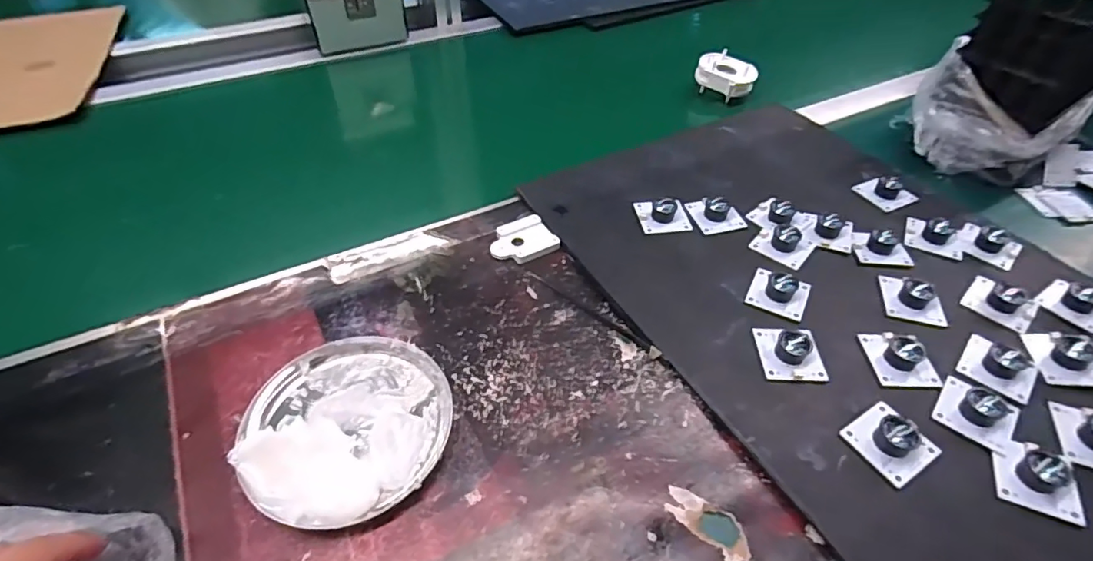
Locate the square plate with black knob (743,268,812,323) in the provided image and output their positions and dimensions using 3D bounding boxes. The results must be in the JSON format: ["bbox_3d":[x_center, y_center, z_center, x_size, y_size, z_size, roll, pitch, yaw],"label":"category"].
[{"bbox_3d":[0.182,0.005,0.415,0.043,0.017,0.044,23,50,19],"label":"square plate with black knob"}]

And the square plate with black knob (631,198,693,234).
[{"bbox_3d":[0.105,-0.064,0.481,0.045,0.017,0.046,-5,46,-6],"label":"square plate with black knob"}]

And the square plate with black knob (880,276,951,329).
[{"bbox_3d":[0.285,0.012,0.412,0.041,0.016,0.043,11,47,10],"label":"square plate with black knob"}]

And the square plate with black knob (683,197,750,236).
[{"bbox_3d":[0.154,-0.066,0.483,0.043,0.017,0.044,-10,47,-11],"label":"square plate with black knob"}]

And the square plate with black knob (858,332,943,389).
[{"bbox_3d":[0.250,0.050,0.373,0.042,0.016,0.044,1,46,0],"label":"square plate with black knob"}]

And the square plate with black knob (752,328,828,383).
[{"bbox_3d":[0.173,0.048,0.375,0.043,0.014,0.044,4,46,3],"label":"square plate with black knob"}]

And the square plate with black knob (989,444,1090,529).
[{"bbox_3d":[0.292,0.116,0.315,0.042,0.011,0.038,17,48,15],"label":"square plate with black knob"}]

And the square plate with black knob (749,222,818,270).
[{"bbox_3d":[0.204,-0.035,0.455,0.044,0.019,0.039,31,53,25],"label":"square plate with black knob"}]

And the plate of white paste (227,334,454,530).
[{"bbox_3d":[-0.129,0.086,0.339,0.123,0.026,0.125,1,46,-1],"label":"plate of white paste"}]

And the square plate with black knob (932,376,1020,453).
[{"bbox_3d":[0.282,0.082,0.345,0.042,0.013,0.045,33,54,27],"label":"square plate with black knob"}]

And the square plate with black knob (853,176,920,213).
[{"bbox_3d":[0.328,-0.089,0.512,0.044,0.013,0.042,-19,50,-19],"label":"square plate with black knob"}]

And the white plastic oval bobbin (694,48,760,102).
[{"bbox_3d":[0.218,-0.251,0.656,0.065,0.034,0.052,34,54,28],"label":"white plastic oval bobbin"}]

